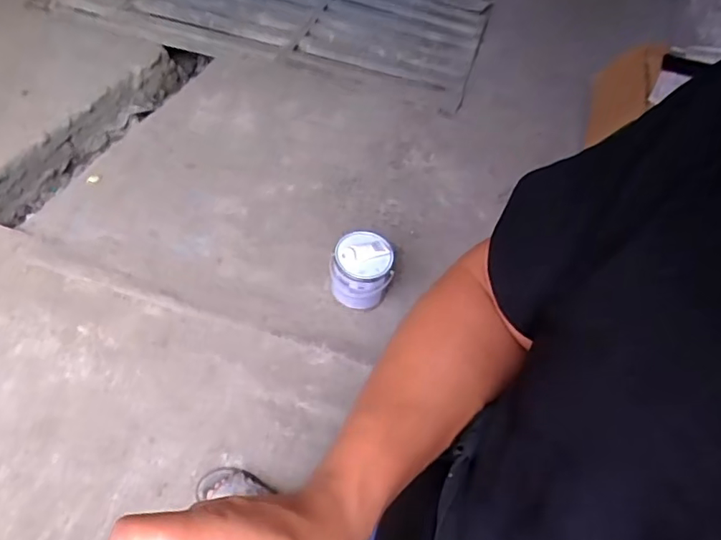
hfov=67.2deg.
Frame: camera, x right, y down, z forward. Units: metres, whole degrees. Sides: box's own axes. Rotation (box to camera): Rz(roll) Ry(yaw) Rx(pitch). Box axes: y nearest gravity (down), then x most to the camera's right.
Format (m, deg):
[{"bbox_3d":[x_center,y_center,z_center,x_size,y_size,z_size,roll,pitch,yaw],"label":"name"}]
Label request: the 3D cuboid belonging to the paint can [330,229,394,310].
[{"bbox_3d":[-0.001,0.003,1.520,0.169,0.174,0.180,1,53,-6],"label":"paint can"}]

